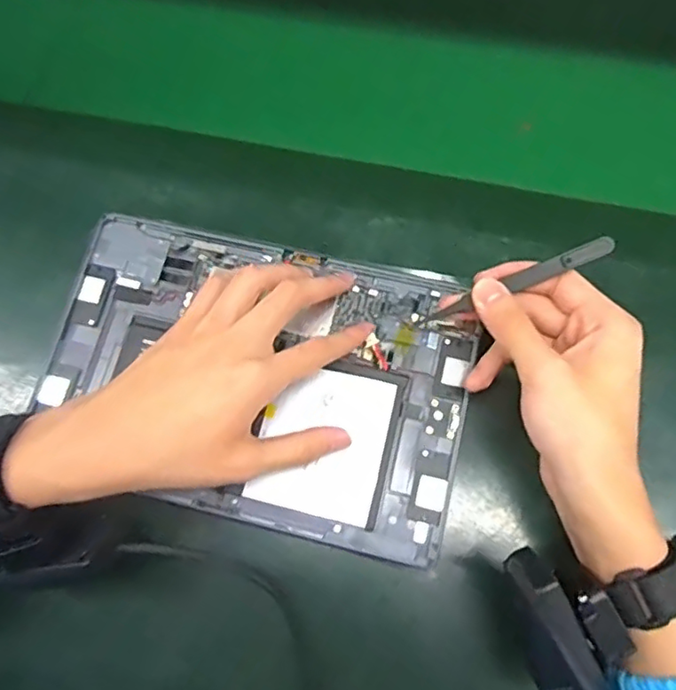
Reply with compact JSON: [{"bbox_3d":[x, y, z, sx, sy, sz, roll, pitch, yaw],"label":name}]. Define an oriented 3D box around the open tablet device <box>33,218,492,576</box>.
[{"bbox_3d":[-0.051,0.017,0.365,0.254,0.011,0.167,12,73,6],"label":"open tablet device"}]

